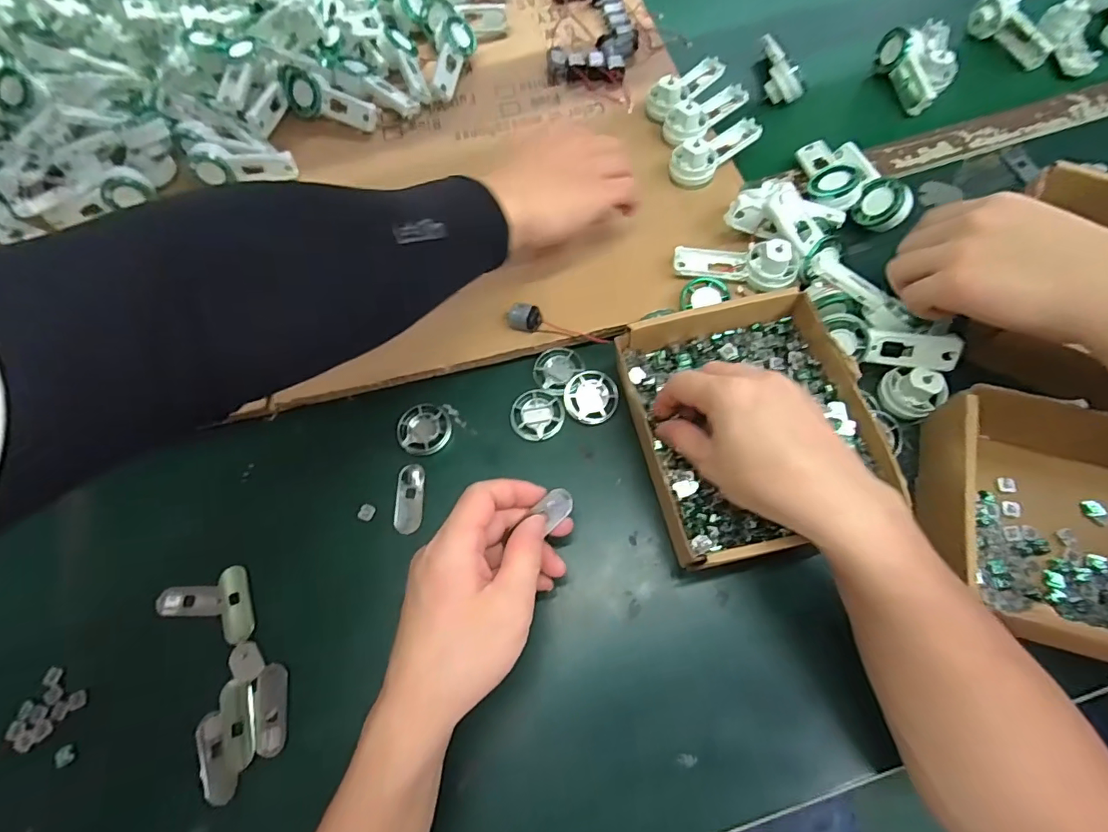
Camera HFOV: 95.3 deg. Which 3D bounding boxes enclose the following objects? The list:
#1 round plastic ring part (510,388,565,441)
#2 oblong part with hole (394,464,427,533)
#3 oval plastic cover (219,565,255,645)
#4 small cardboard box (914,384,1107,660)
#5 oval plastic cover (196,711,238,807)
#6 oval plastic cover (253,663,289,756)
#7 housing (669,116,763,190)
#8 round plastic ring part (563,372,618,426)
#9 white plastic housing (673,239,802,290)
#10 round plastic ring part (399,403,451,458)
[{"bbox_3d":[-0.012,-0.001,0.386,0.040,0.008,0.040,-1,67,2],"label":"round plastic ring part"},{"bbox_3d":[-0.105,0.060,0.364,0.021,0.008,0.049,-2,67,2],"label":"oblong part with hole"},{"bbox_3d":[-0.217,0.128,0.345,0.019,0.004,0.051,-22,68,-6],"label":"oval plastic cover"},{"bbox_3d":[0.320,0.069,0.311,0.155,0.057,0.143,16,69,9],"label":"small cardboard box"},{"bbox_3d":[-0.207,0.208,0.306,0.020,0.004,0.050,-30,69,-9],"label":"oval plastic cover"},{"bbox_3d":[-0.178,0.184,0.317,0.020,0.004,0.051,-10,67,-1],"label":"oval plastic cover"},{"bbox_3d":[0.147,-0.243,0.450,0.096,0.025,0.036,-39,71,-13],"label":"housing"},{"bbox_3d":[0.028,-0.014,0.382,0.040,0.011,0.039,-1,67,2],"label":"round plastic ring part"},{"bbox_3d":[0.143,-0.123,0.391,0.094,0.025,0.031,10,68,7],"label":"white plastic housing"},{"bbox_3d":[-0.098,0.010,0.385,0.038,0.008,0.038,-10,67,-1],"label":"round plastic ring part"}]

